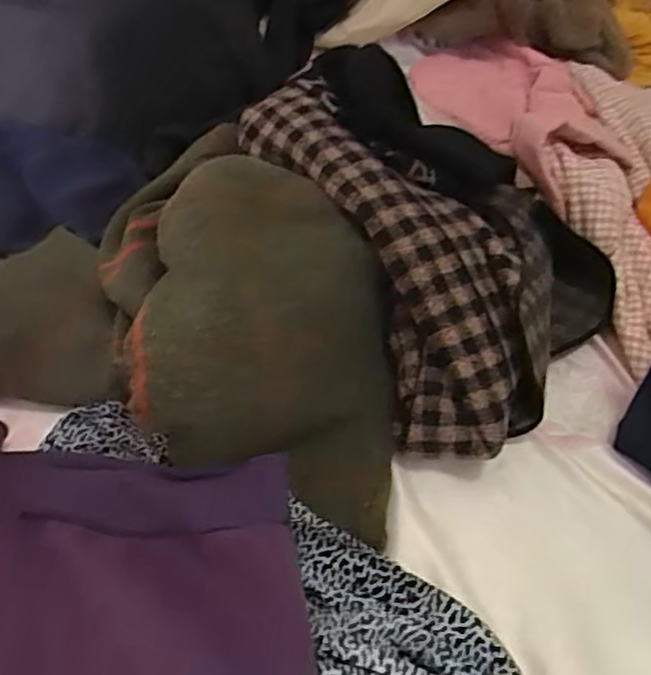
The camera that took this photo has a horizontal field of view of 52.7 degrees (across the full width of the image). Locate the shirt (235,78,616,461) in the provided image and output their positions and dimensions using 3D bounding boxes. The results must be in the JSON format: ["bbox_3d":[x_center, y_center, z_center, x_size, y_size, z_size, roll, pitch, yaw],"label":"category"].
[{"bbox_3d":[0.079,-0.091,0.602,0.348,0.144,0.275,37,57,26],"label":"shirt"}]

